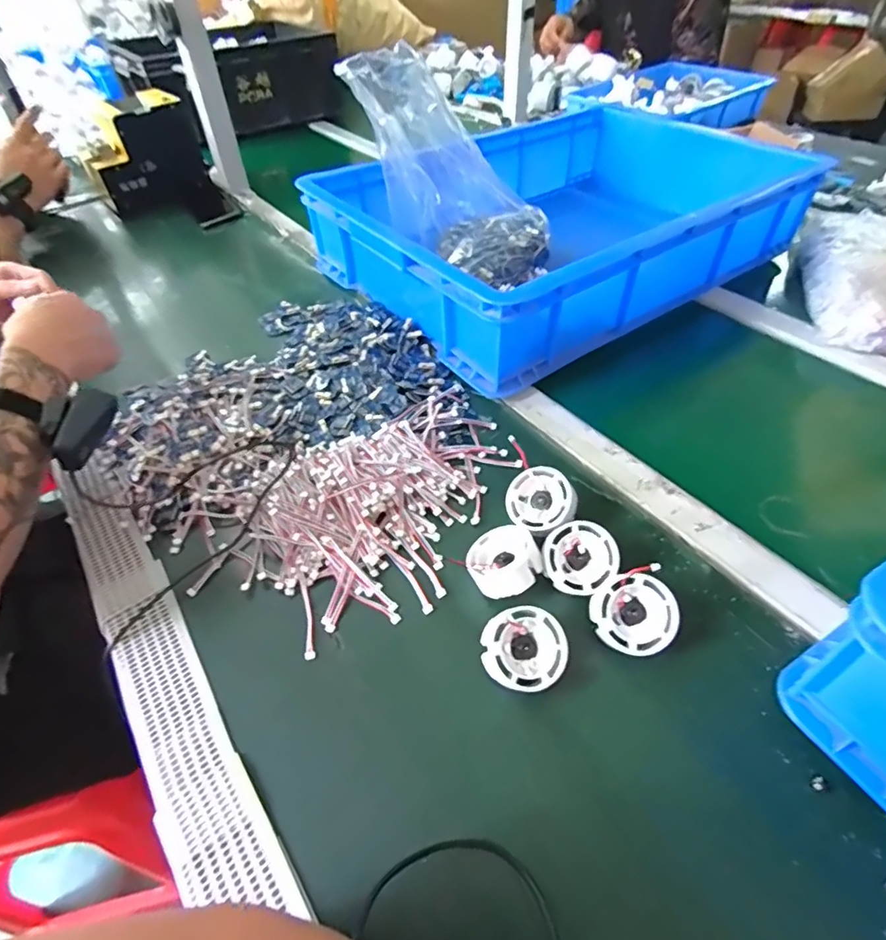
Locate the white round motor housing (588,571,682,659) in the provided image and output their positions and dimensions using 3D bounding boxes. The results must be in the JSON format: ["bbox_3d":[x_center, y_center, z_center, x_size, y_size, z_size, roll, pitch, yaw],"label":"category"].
[{"bbox_3d":[0.135,0.102,0.373,0.056,0.018,0.052,-3,77,11],"label":"white round motor housing"}]

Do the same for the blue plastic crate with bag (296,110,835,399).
[{"bbox_3d":[0.169,-0.360,0.734,0.596,0.118,0.414,-29,54,-22],"label":"blue plastic crate with bag"}]

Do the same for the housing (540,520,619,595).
[{"bbox_3d":[0.104,0.066,0.403,0.054,0.018,0.050,0,83,-2],"label":"housing"}]

